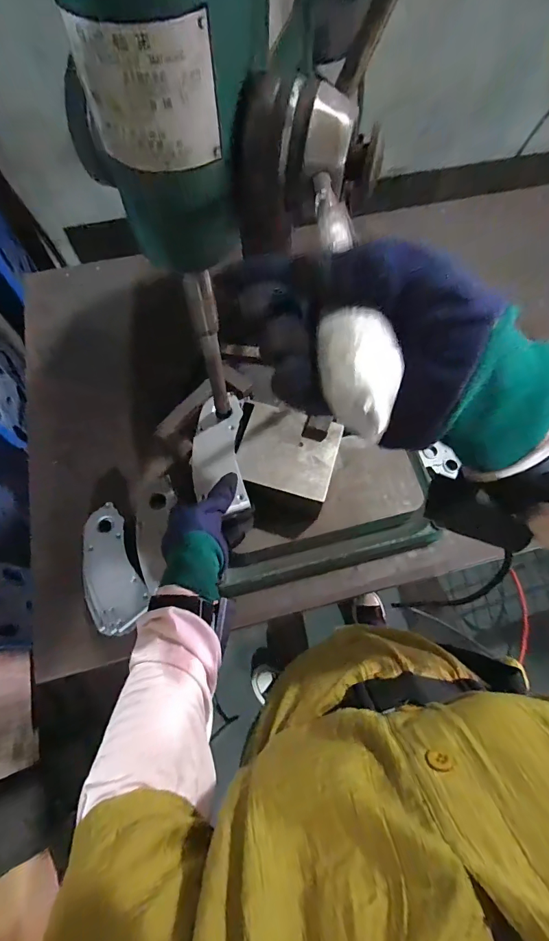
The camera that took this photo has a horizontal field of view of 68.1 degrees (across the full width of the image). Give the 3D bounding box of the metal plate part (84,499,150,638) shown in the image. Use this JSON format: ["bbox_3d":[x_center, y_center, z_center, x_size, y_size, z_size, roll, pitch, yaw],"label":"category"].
[{"bbox_3d":[-0.239,0.143,0.583,0.081,0.014,0.178,-24,71,-9],"label":"metal plate part"}]

